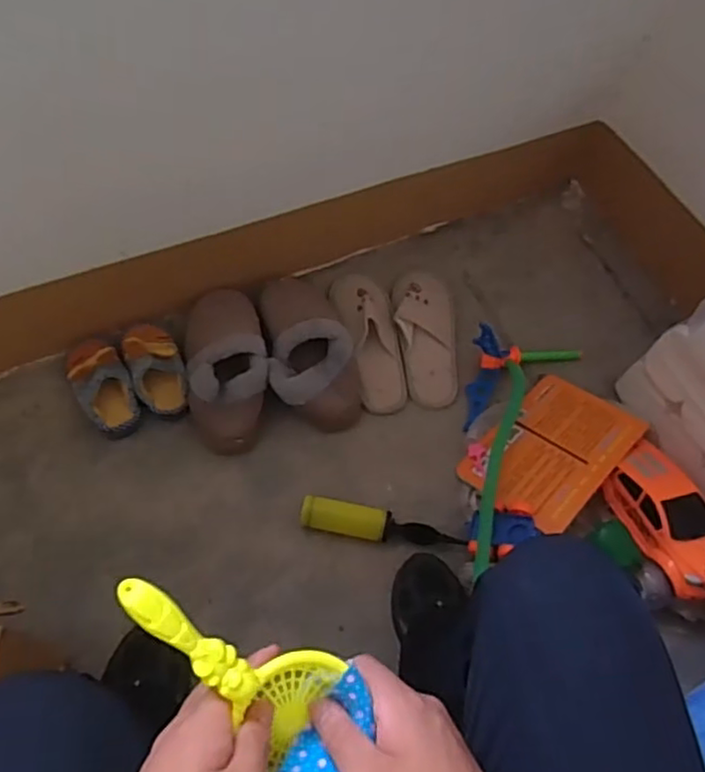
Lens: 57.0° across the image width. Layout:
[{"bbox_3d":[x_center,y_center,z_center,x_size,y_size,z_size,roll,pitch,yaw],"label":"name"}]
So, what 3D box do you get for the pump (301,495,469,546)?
[{"bbox_3d":[0.043,0.203,0.932,0.237,0.039,0.045,10,59,0],"label":"pump"}]

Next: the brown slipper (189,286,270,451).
[{"bbox_3d":[-0.196,-0.034,1.008,0.120,0.084,0.271,-7,62,-11],"label":"brown slipper"}]

